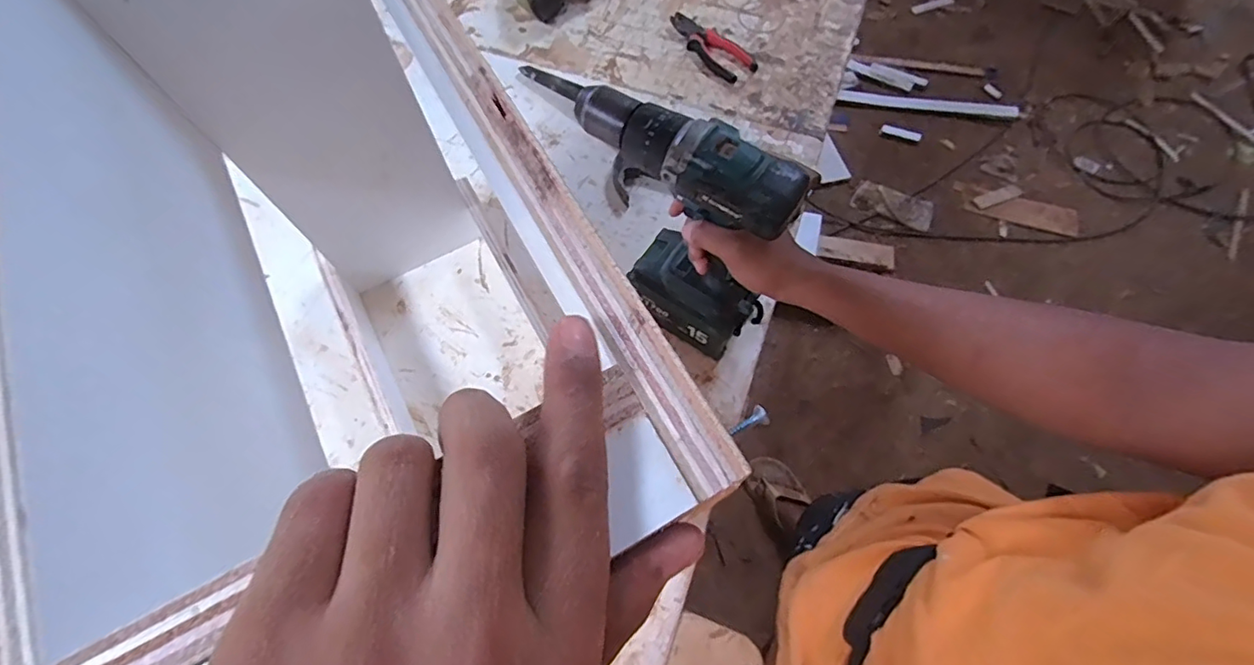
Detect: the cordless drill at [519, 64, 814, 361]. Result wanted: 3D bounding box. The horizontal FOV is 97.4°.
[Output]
[{"bbox_3d":[0.033,-0.106,0.542,0.234,0.269,0.064,39,72,17],"label":"cordless drill"}]

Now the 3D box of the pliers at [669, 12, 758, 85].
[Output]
[{"bbox_3d":[0.127,-0.450,0.855,0.065,0.012,0.159,-36,70,-14],"label":"pliers"}]

